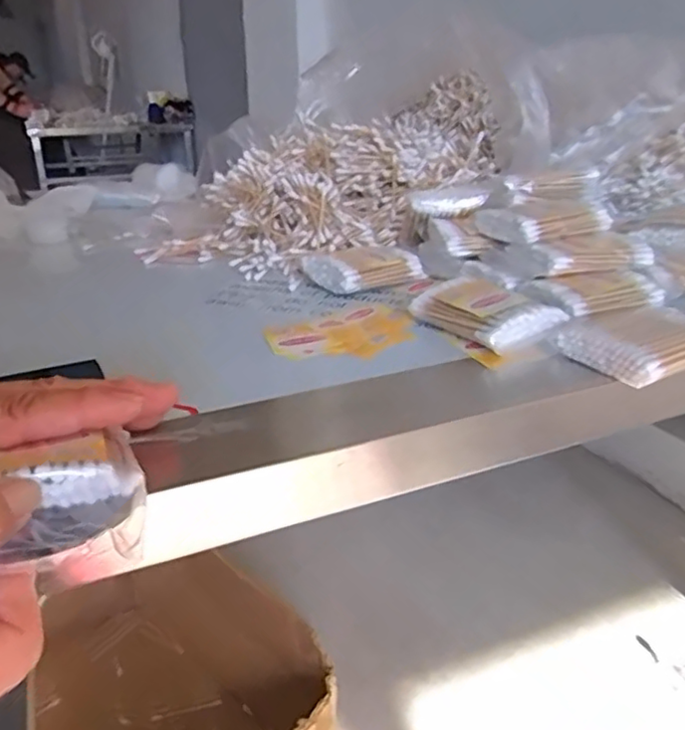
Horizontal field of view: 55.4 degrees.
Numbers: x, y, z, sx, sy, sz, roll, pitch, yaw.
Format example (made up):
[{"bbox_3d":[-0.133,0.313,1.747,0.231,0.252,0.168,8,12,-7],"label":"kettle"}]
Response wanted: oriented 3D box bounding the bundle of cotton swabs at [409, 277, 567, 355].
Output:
[{"bbox_3d":[0.086,-0.033,0.382,0.055,0.022,0.075,-13,25,-28],"label":"bundle of cotton swabs"}]

